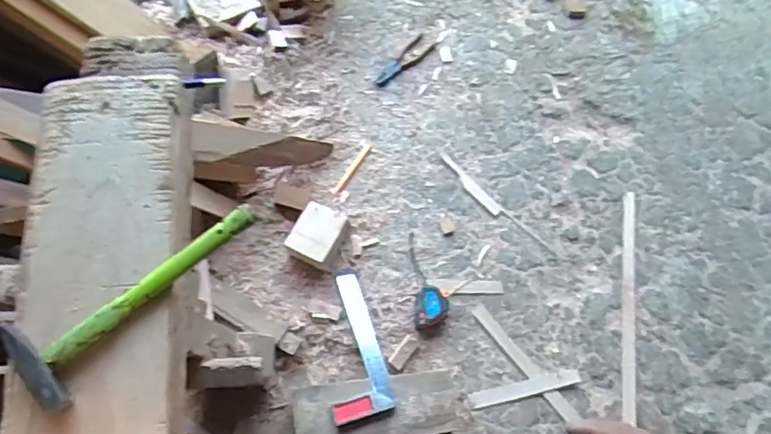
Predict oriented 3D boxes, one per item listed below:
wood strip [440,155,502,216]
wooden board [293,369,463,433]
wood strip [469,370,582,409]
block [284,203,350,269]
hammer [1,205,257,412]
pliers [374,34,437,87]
[{"bbox_3d":[0.196,-0.075,1.352,0.031,0.008,0.190,-42,75,-13],"label":"wood strip"},{"bbox_3d":[-0.012,0.372,1.142,0.330,0.061,0.119,-5,65,-9],"label":"wooden board"},{"bbox_3d":[0.288,0.352,1.194,0.229,0.004,0.035,-14,71,-4],"label":"wood strip"},{"bbox_3d":[-0.142,0.038,1.241,0.099,0.067,0.125,22,72,8],"label":"block"},{"bbox_3d":[-0.221,0.061,0.521,0.233,0.032,0.078,-42,75,-13],"label":"hammer"},{"bbox_3d":[0.047,-0.385,1.449,0.056,0.008,0.187,40,76,13],"label":"pliers"}]

